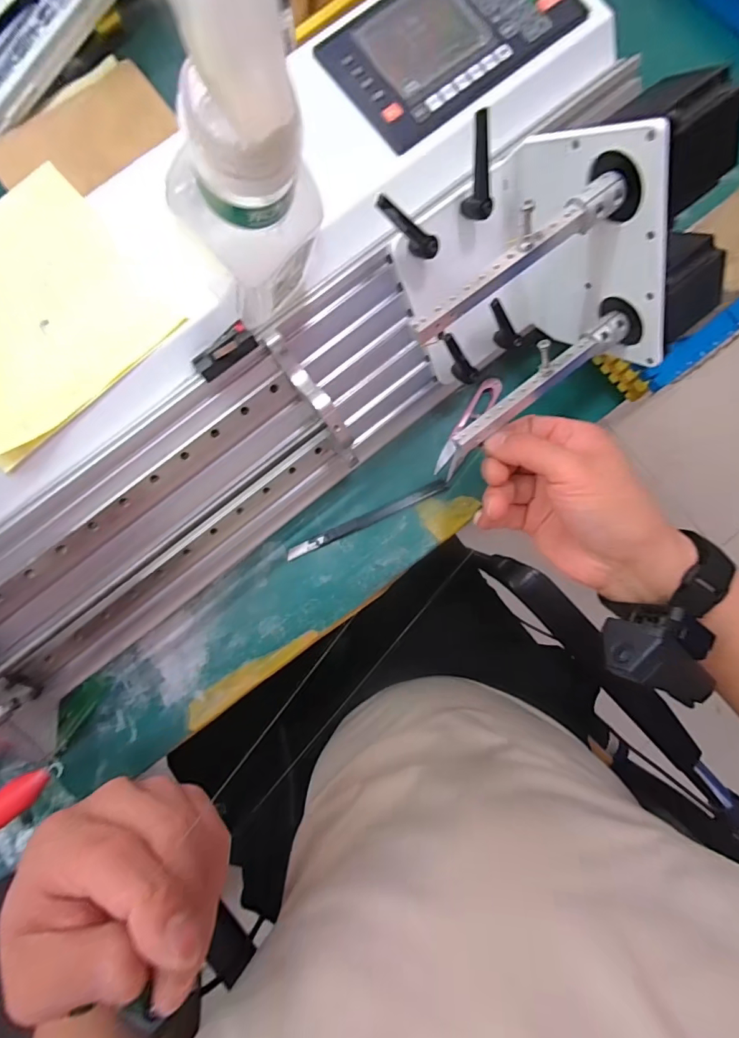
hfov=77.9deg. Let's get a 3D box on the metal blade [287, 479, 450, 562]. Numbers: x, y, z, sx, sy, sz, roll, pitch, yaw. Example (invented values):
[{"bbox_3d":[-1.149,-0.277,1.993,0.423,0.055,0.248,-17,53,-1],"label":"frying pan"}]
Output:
[{"bbox_3d":[-0.001,0.000,0.409,0.155,0.005,0.011,-25,84,-2],"label":"metal blade"}]

